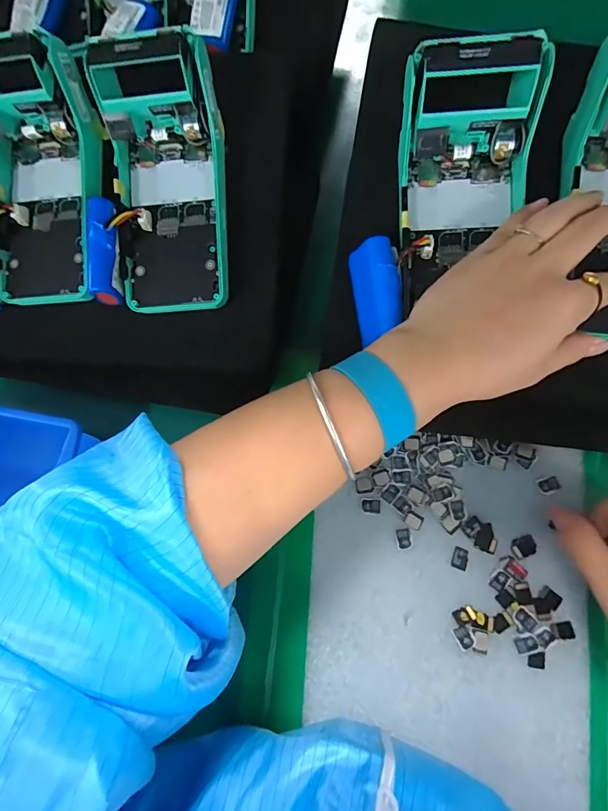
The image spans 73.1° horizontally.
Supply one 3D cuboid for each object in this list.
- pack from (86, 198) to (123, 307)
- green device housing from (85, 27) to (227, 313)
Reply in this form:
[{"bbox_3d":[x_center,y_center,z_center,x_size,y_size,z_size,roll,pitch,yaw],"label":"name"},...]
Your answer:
[{"bbox_3d":[-0.144,-0.112,0.294,0.021,0.020,0.074,-2,93,1],"label":"pack"},{"bbox_3d":[-0.096,-0.155,0.293,0.075,0.054,0.170,-5,100,0],"label":"green device housing"}]

